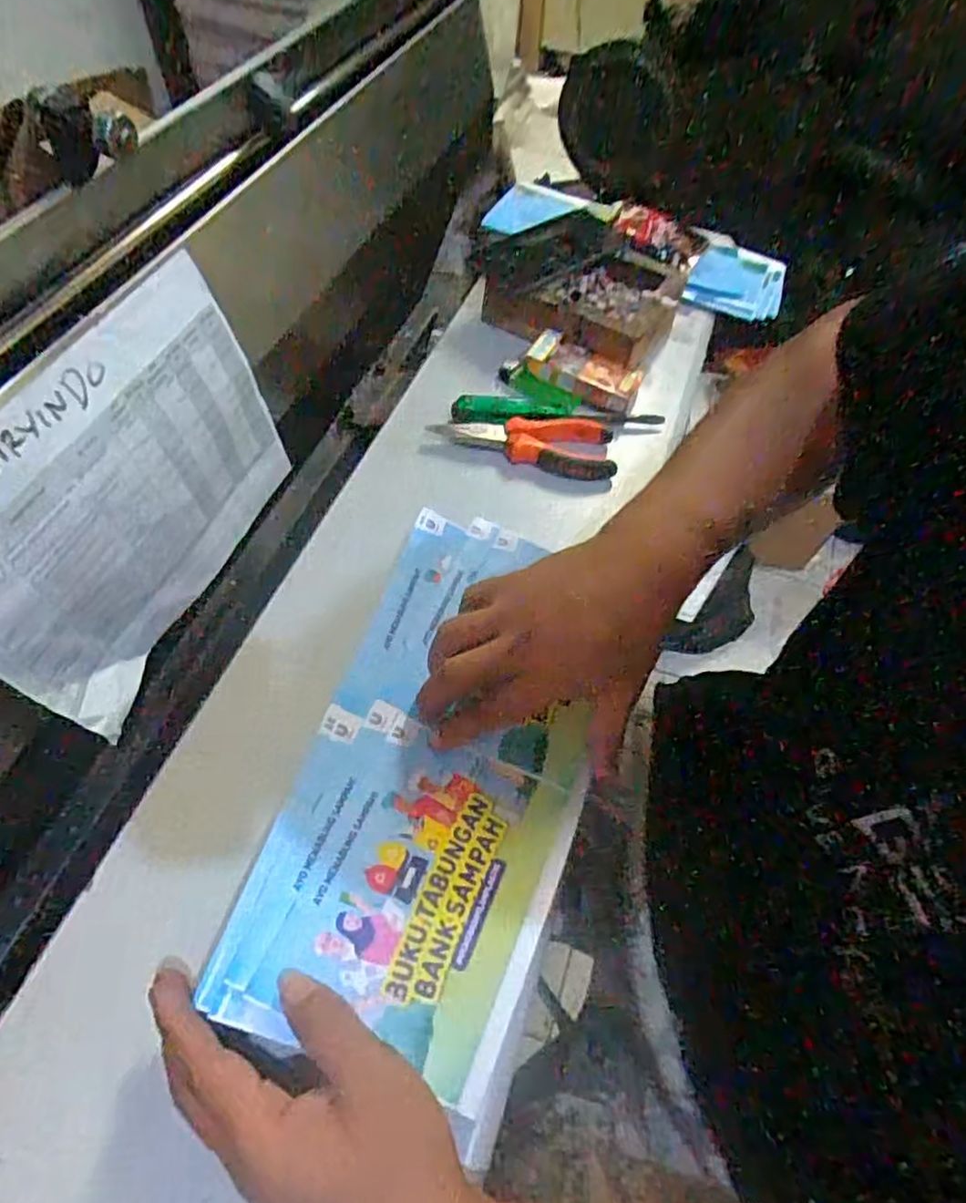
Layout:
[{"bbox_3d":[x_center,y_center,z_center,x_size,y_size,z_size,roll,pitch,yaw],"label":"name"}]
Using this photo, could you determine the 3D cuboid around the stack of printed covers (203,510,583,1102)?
[{"bbox_3d":[-0.017,0.082,0.382,0.144,0.024,0.305,16,56,6],"label":"stack of printed covers"}]

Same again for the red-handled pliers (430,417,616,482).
[{"bbox_3d":[0.035,-0.130,0.556,0.147,0.020,0.058,2,56,-4],"label":"red-handled pliers"}]

